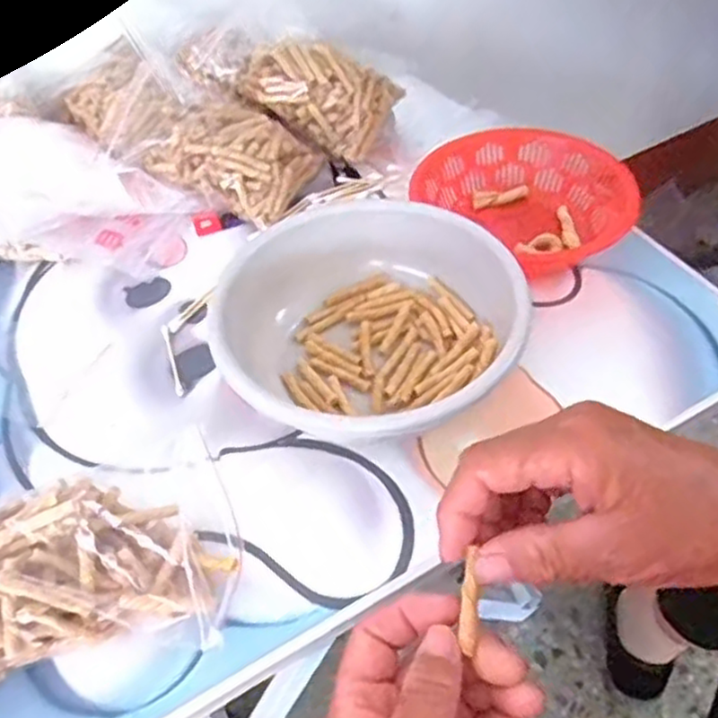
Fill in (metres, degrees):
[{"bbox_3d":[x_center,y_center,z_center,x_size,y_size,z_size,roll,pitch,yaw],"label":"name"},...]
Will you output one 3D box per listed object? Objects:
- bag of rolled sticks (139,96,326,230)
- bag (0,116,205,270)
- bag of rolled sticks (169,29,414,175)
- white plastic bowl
[{"bbox_3d":[-0.102,-0.177,0.607,0.121,0.055,0.098,19,52,22],"label":"bag of rolled sticks"},{"bbox_3d":[-0.271,-0.141,0.600,0.251,0.079,0.130,17,52,20],"label":"bag"},{"bbox_3d":[-0.054,-0.248,0.631,0.199,0.062,0.083,24,52,0],"label":"bag of rolled sticks"},{"bbox_3d":[0.005,-0.018,0.462,0.185,0.069,0.176,-3,48,3],"label":"white plastic bowl"}]

